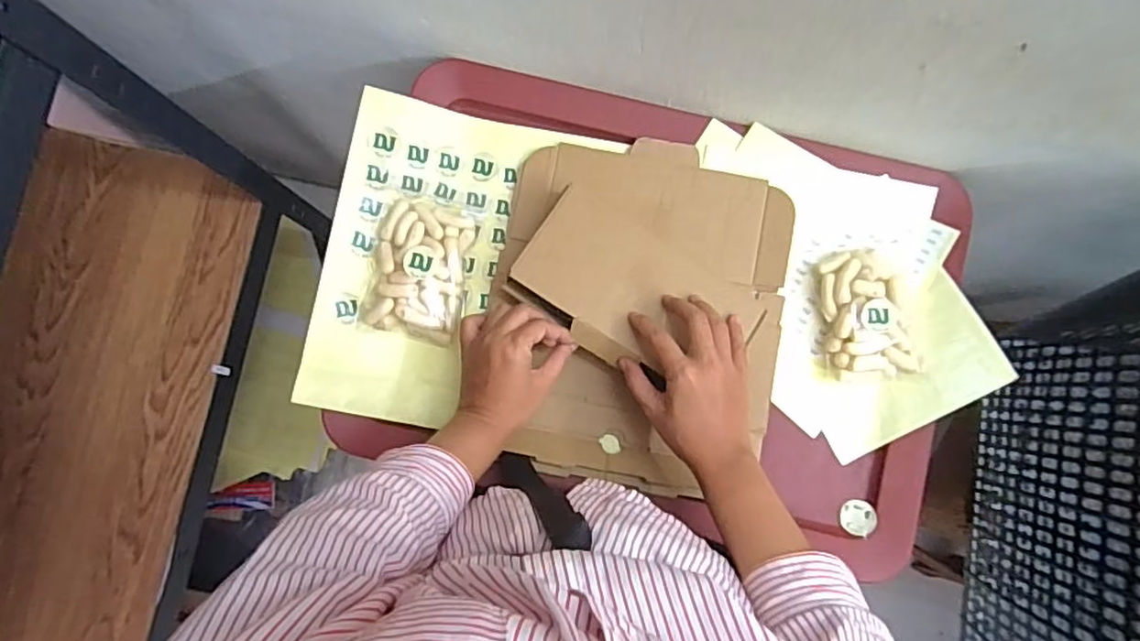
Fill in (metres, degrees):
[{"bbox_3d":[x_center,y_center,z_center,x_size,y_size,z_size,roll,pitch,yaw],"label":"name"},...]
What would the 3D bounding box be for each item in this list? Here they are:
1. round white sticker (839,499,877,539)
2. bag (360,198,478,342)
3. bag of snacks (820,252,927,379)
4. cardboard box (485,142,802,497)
[{"bbox_3d":[0.249,0.171,0.550,0.029,0.004,0.030,37,92,28],"label":"round white sticker"},{"bbox_3d":[-0.131,-0.045,0.557,0.082,0.032,0.119,11,85,1],"label":"bag"},{"bbox_3d":[0.255,-0.006,0.548,0.068,0.025,0.113,-6,85,-1],"label":"bag of snacks"},{"bbox_3d":[0.063,-0.012,0.552,0.249,0.050,0.299,9,84,0],"label":"cardboard box"}]

